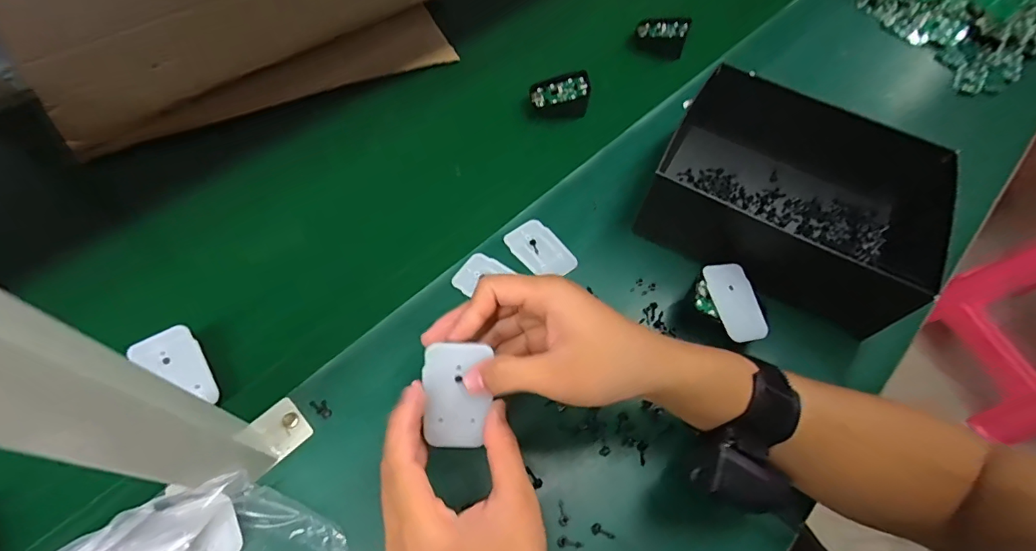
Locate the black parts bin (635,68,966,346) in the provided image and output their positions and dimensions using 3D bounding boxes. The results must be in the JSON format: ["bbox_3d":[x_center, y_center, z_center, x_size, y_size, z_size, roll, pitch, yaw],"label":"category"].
[{"bbox_3d":[0.256,-0.079,0.459,0.227,0.083,0.197,28,62,12],"label":"black parts bin"}]

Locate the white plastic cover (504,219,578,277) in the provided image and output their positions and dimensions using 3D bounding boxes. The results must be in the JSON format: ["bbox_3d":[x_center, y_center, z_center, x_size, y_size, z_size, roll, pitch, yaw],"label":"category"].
[{"bbox_3d":[0.022,-0.024,0.463,0.044,0.005,0.066,-34,67,-21],"label":"white plastic cover"}]

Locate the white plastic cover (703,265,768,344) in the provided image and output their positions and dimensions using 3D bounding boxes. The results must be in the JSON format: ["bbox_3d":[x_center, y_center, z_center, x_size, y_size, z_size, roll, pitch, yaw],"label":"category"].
[{"bbox_3d":[0.186,0.022,0.408,0.037,0.006,0.069,-18,82,-7],"label":"white plastic cover"}]

